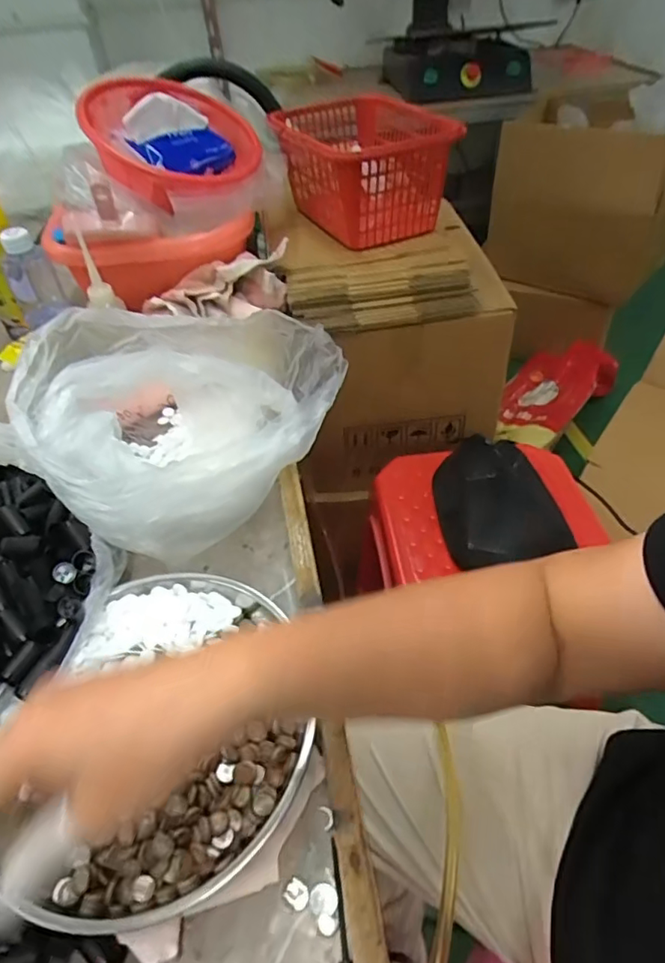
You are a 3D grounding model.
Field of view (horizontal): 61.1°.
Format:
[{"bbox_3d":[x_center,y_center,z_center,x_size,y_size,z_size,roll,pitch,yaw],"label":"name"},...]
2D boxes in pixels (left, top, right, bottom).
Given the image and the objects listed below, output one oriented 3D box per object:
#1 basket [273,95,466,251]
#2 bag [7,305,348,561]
[{"bbox_3d":[0.043,-0.469,0.841,0.175,0.139,0.305,-25,48,-19],"label":"basket"},{"bbox_3d":[-0.147,-0.074,0.546,0.272,0.160,0.230,-33,51,-25],"label":"bag"}]

